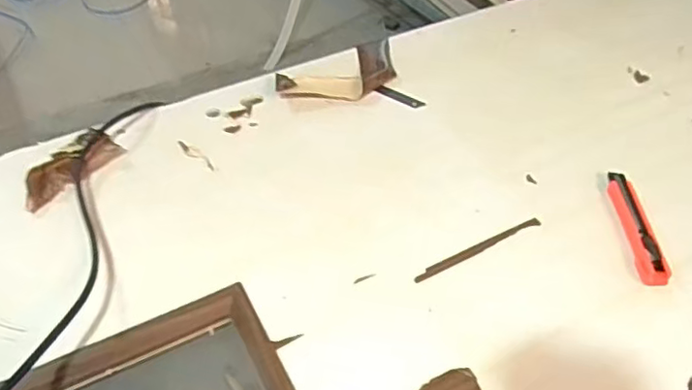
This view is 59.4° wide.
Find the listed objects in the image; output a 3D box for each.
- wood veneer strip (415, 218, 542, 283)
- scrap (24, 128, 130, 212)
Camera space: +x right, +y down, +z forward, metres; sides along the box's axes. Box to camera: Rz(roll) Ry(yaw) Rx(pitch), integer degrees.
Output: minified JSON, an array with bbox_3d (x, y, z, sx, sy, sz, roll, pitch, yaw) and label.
[{"bbox_3d":[0.145,0.058,0.663,0.166,0.004,0.013,-22,50,-21],"label":"wood veneer strip"},{"bbox_3d":[-0.335,-0.034,0.727,0.056,0.023,0.129,24,50,21],"label":"scrap"}]

